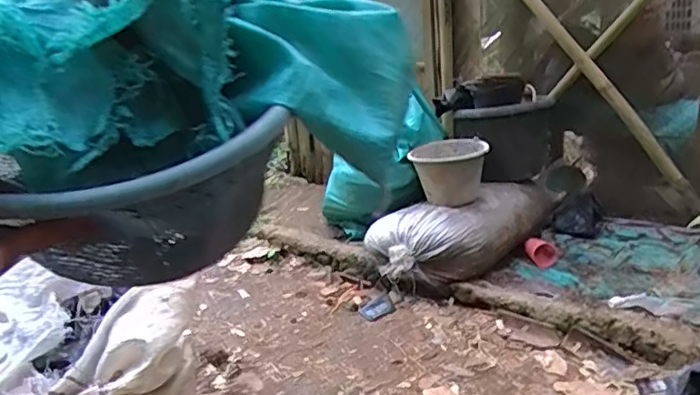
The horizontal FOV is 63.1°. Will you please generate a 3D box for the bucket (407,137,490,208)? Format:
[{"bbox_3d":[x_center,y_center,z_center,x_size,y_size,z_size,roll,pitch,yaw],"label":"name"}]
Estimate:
[{"bbox_3d":[0.313,-0.087,1.840,0.223,0.182,0.223,-3,16,1],"label":"bucket"}]

